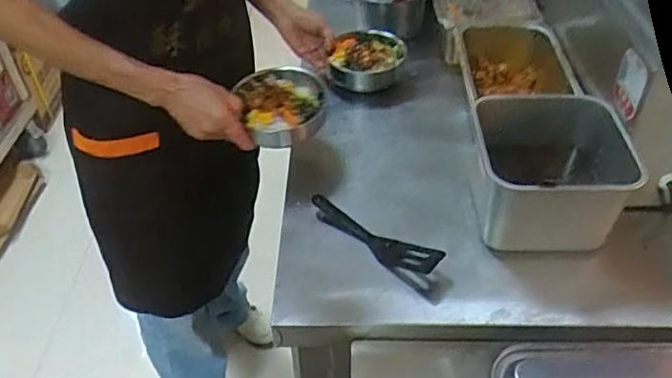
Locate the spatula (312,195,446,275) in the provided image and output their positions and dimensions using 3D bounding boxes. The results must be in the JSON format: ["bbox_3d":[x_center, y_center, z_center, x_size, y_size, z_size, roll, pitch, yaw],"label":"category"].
[{"bbox_3d":[0.047,0.056,0.754,0.197,0.036,0.047,31,53,29],"label":"spatula"}]

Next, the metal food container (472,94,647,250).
[{"bbox_3d":[0.266,-0.024,0.760,0.176,0.138,0.184,2,44,3],"label":"metal food container"}]

